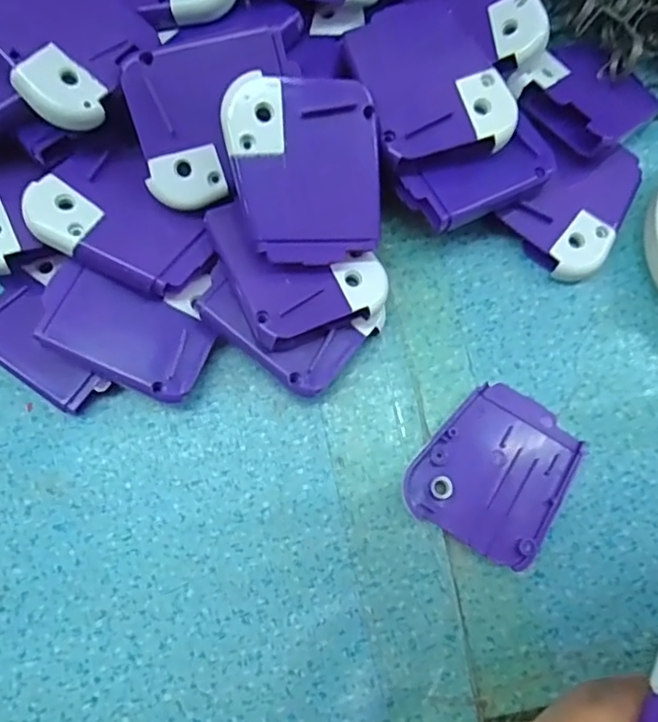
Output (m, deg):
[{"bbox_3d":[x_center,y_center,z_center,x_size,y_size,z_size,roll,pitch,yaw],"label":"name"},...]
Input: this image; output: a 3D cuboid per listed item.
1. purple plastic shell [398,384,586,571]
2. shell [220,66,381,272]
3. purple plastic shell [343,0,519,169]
[{"bbox_3d":[0.062,0.040,0.216,0.053,0.008,0.060,31,78,7],"label":"purple plastic shell"},{"bbox_3d":[-0.008,-0.065,0.197,0.052,0.006,0.060,-2,97,-12],"label":"shell"},{"bbox_3d":[0.037,-0.103,0.215,0.050,0.013,0.061,-19,75,-5],"label":"purple plastic shell"}]

